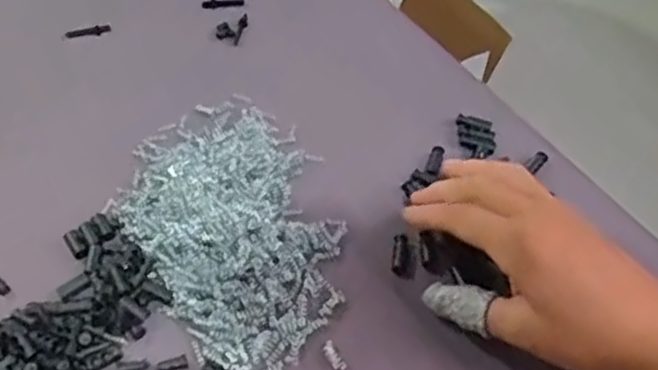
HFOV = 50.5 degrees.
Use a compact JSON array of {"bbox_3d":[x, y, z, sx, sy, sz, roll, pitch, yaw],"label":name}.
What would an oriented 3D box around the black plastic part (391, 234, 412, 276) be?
[{"bbox_3d":[0.045,0.042,0.424,0.011,0.007,0.028,6,51,5],"label":"black plastic part"}]

